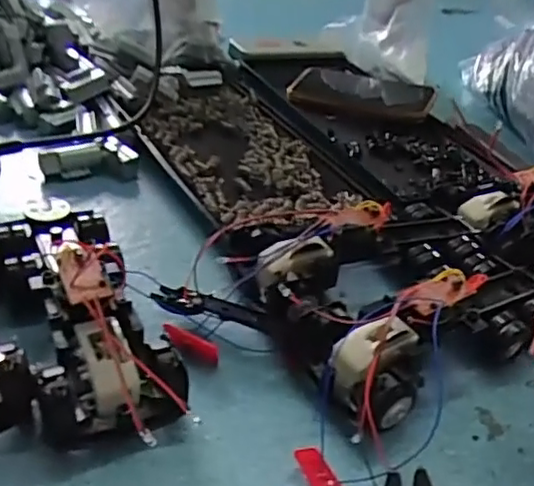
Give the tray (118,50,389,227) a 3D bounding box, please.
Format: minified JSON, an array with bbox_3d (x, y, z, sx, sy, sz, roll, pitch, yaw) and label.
[{"bbox_3d":[-0.043,-0.124,0.650,0.173,0.022,0.360,-9,38,-21],"label":"tray"}]

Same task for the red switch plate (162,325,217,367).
[{"bbox_3d":[-0.047,0.060,0.378,0.039,0.014,0.012,26,40,26],"label":"red switch plate"}]

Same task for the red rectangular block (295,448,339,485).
[{"bbox_3d":[0.028,0.119,0.314,0.013,0.010,0.039,-13,40,-26],"label":"red rectangular block"}]

